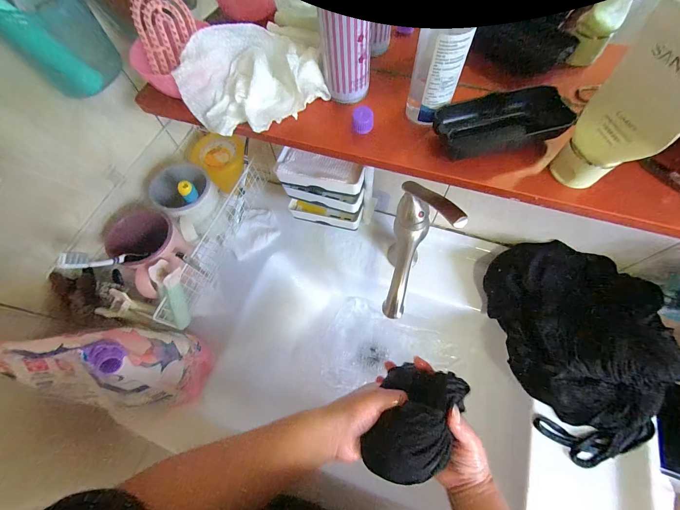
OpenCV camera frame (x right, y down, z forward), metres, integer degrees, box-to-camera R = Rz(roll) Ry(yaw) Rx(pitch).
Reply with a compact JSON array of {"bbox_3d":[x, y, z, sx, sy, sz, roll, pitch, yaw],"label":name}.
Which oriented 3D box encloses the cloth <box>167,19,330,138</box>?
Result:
[{"bbox_3d":[-0.088,-0.174,0.280,0.127,0.028,0.100,-27,93,0],"label":"cloth"}]

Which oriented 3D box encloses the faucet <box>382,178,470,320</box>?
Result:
[{"bbox_3d":[0.099,-0.006,0.378,0.068,0.117,0.156,13,66,9],"label":"faucet"}]

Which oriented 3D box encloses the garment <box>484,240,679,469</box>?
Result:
[{"bbox_3d":[0.355,0.119,0.420,0.183,0.094,0.302,-11,64,-2],"label":"garment"}]

